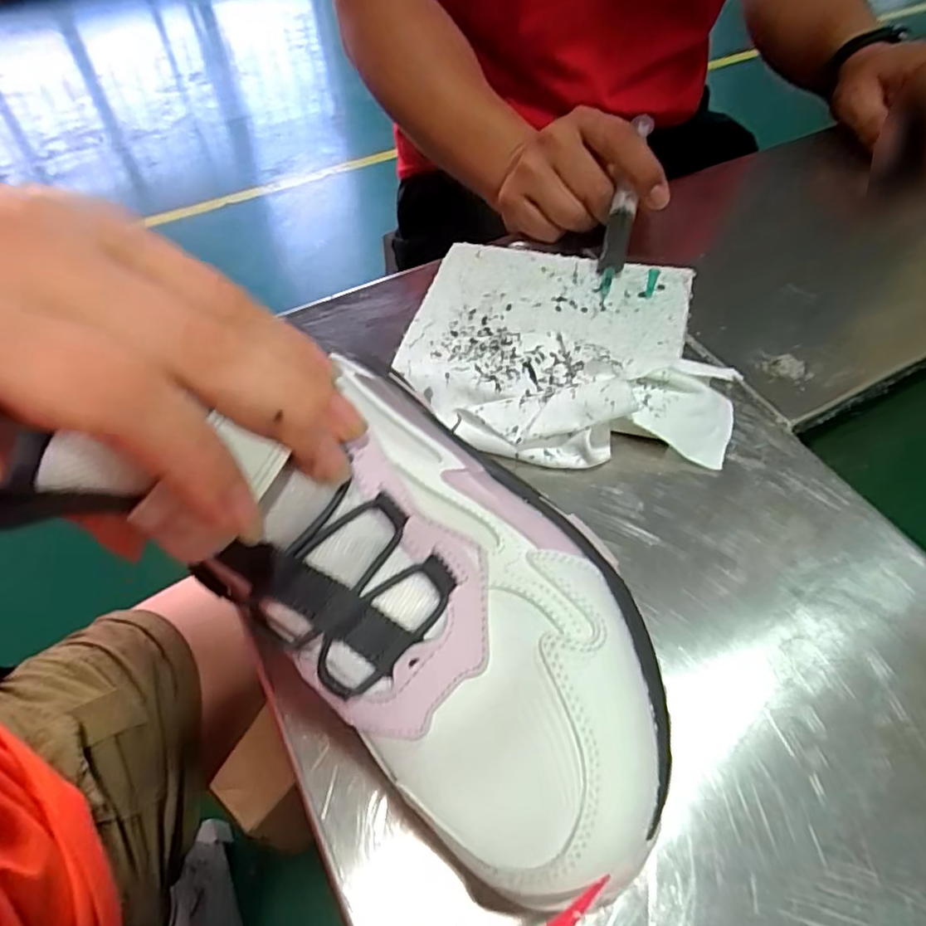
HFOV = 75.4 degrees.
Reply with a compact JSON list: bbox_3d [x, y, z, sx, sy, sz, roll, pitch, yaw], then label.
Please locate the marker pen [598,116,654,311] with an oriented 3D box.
[{"bbox_3d":[0.104,-0.160,0.392,0.016,0.011,0.134,14,78,11],"label":"marker pen"}]

